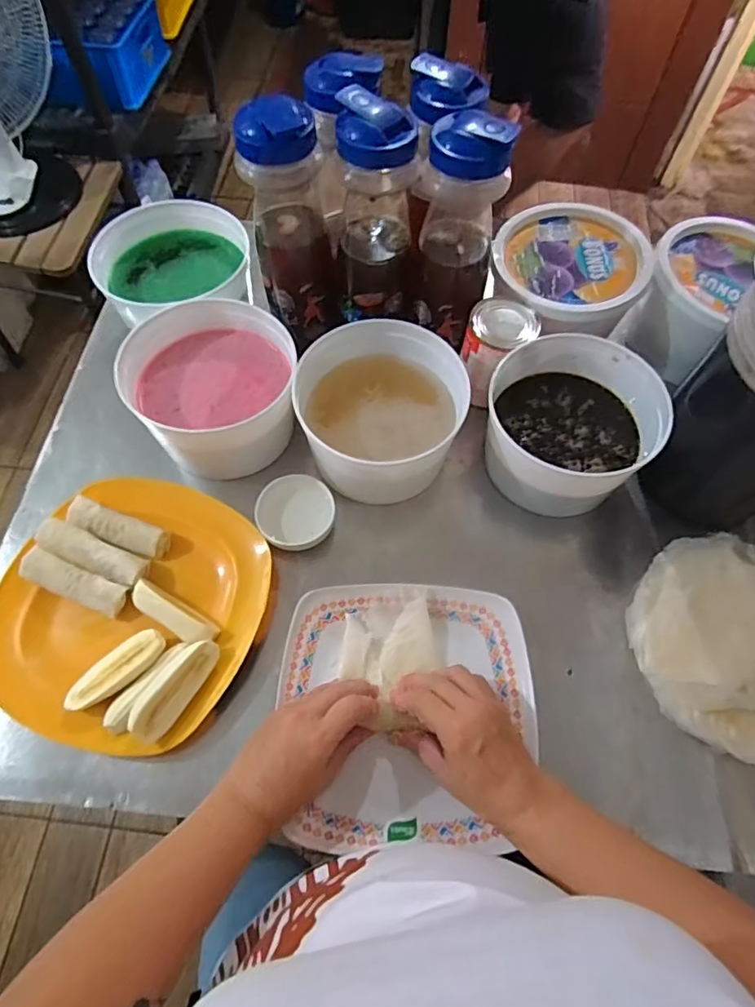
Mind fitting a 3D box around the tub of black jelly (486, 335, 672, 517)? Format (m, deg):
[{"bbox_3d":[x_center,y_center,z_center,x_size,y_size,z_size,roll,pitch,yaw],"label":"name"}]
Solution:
[{"bbox_3d":[0.188,-0.076,0.574,0.171,0.114,0.157,1,64,-1],"label":"tub of black jelly"}]

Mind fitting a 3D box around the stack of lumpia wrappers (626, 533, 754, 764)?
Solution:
[{"bbox_3d":[0.339,0.121,0.513,0.186,0.042,0.212,23,65,10],"label":"stack of lumpia wrappers"}]

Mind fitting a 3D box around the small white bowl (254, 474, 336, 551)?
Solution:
[{"bbox_3d":[-0.083,0.011,0.557,0.076,0.023,0.076,1,64,-1],"label":"small white bowl"}]

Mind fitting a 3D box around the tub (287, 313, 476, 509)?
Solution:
[{"bbox_3d":[0.002,-0.095,0.572,0.160,0.105,0.168,1,64,-1],"label":"tub"}]

